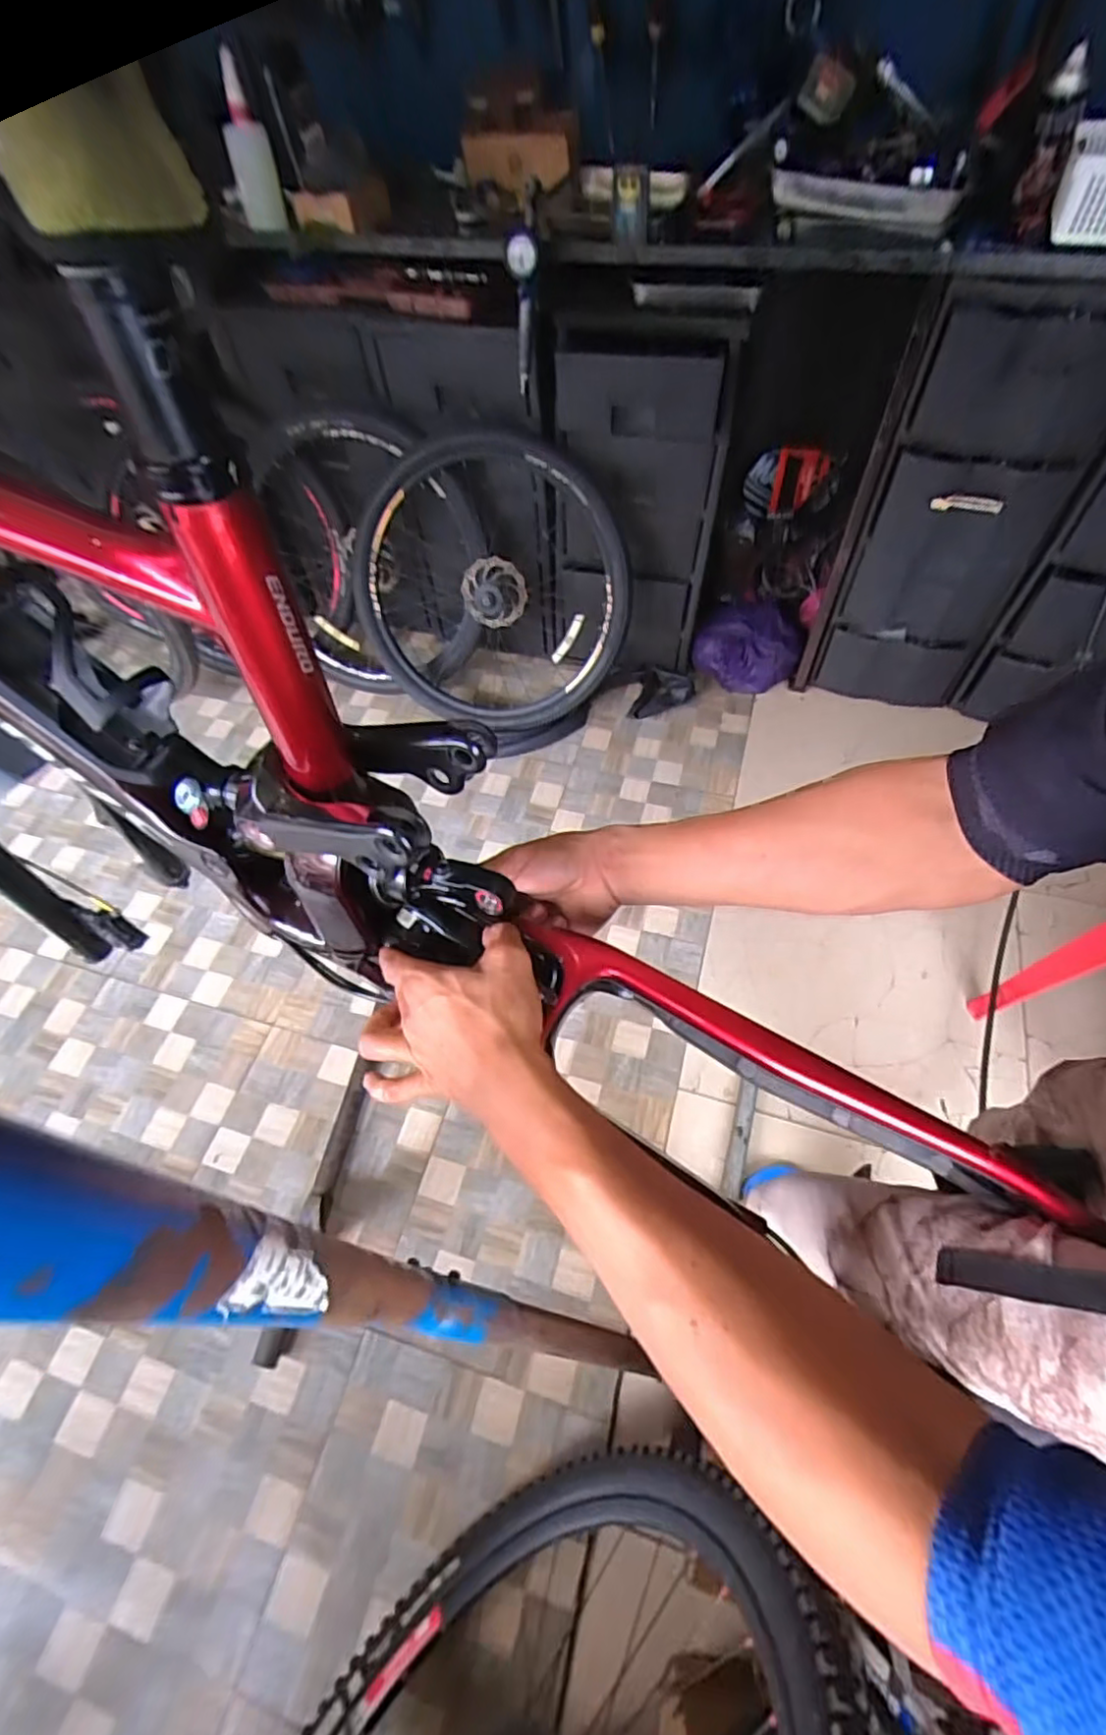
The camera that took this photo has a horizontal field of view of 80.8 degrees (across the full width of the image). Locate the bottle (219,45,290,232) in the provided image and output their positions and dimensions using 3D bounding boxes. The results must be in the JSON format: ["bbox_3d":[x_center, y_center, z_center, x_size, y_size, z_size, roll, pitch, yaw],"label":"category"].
[{"bbox_3d":[-0.569,-1.344,1.216,0.079,0.217,0.089,-19,59,-8],"label":"bottle"}]

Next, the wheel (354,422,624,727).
[{"bbox_3d":[-0.148,-0.649,1.537,0.657,0.637,0.154,-19,27,27],"label":"wheel"}]

